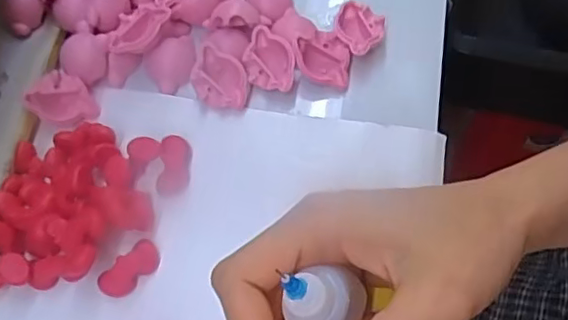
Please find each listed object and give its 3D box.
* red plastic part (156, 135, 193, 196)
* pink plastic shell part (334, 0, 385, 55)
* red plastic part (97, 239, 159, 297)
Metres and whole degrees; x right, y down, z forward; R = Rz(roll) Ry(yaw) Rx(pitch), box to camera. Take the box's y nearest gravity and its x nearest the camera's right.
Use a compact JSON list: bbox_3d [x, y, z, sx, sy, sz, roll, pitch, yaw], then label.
[{"bbox_3d":[-0.056,0.002,0.303,0.015,0.007,0.031,2,64,2],"label":"red plastic part"},{"bbox_3d":[0.040,-0.071,0.332,0.030,0.016,0.029,0,64,1],"label":"pink plastic shell part"},{"bbox_3d":[-0.074,0.051,0.282,0.016,0.011,0.032,41,71,18],"label":"red plastic part"}]

